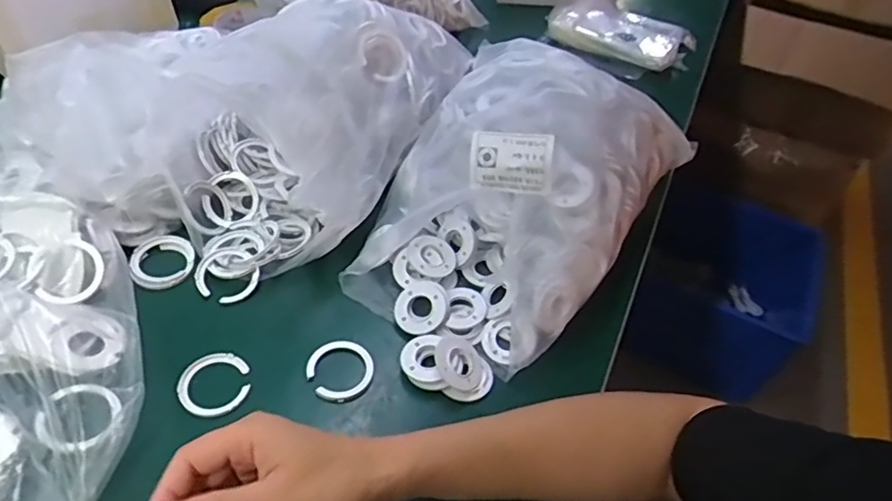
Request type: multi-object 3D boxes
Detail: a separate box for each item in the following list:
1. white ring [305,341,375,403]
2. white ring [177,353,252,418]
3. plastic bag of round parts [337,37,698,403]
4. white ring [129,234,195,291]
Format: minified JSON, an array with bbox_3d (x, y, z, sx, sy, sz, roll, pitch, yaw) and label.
[{"bbox_3d":[-0.083,0.094,0.469,0.050,0.006,0.052,3,46,-4],"label":"white ring"},{"bbox_3d":[-0.177,0.102,0.452,0.050,0.005,0.052,-8,48,-14],"label":"white ring"},{"bbox_3d":[0.061,-0.061,0.545,0.232,0.141,0.372,26,49,17],"label":"plastic bag of round parts"},{"bbox_3d":[-0.255,0.010,0.534,0.054,0.012,0.055,3,46,-4],"label":"white ring"}]

